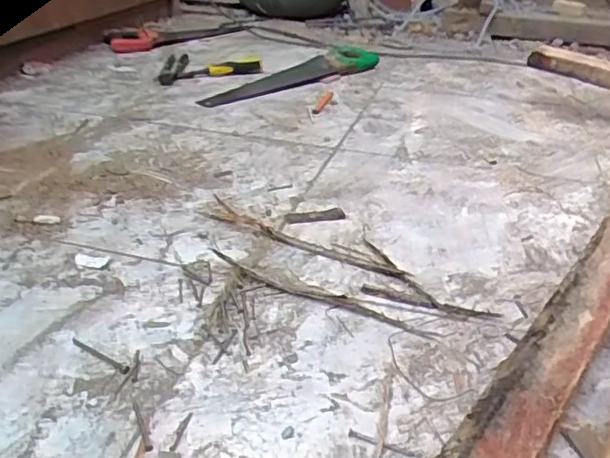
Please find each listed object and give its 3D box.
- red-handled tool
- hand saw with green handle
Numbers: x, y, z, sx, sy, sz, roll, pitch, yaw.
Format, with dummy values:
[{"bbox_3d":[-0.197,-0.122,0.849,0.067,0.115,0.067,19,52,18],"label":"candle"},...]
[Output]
[{"bbox_3d":[-0.255,-0.412,1.292,0.069,0.030,0.364,28,38,36],"label":"red-handled tool"},{"bbox_3d":[-0.021,-0.306,1.211,0.116,0.030,0.515,25,36,36],"label":"hand saw with green handle"}]

